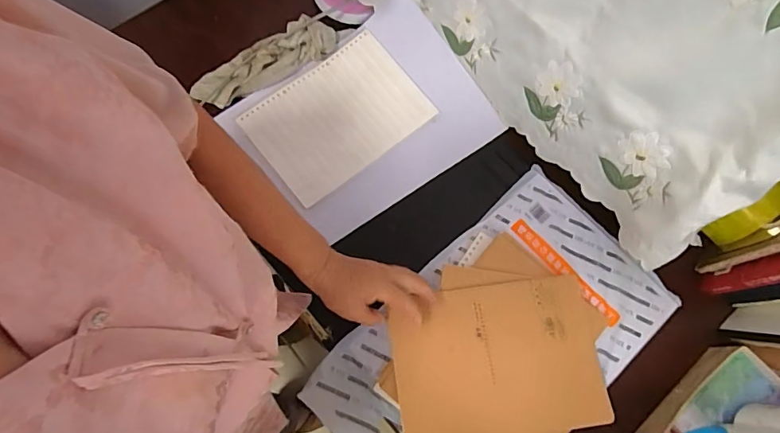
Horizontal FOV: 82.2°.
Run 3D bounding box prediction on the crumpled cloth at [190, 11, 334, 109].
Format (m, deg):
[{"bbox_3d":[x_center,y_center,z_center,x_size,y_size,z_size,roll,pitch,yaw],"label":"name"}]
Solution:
[{"bbox_3d":[-0.193,-0.239,0.684,0.223,0.034,0.070,-30,75,-12],"label":"crumpled cloth"}]

